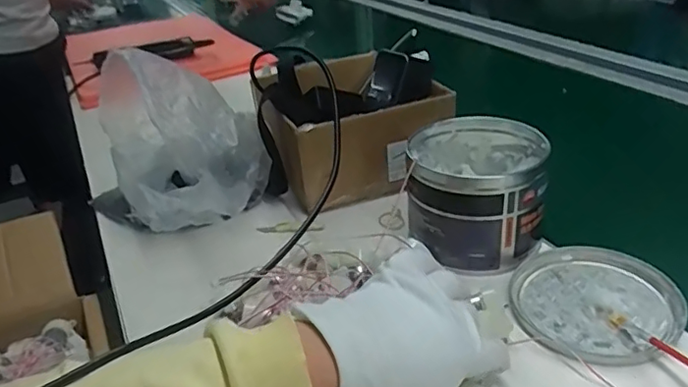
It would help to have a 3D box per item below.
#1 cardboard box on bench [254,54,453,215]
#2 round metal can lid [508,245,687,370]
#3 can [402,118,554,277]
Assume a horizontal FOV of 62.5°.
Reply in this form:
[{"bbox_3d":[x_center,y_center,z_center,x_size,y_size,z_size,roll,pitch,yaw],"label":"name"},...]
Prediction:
[{"bbox_3d":[0.007,-0.086,0.694,0.194,0.121,0.183,-15,31,-13],"label":"cardboard box on bench"},{"bbox_3d":[0.208,0.087,0.472,0.131,0.011,0.137,-6,30,3],"label":"round metal can lid"},{"bbox_3d":[0.128,-0.001,0.549,0.123,0.103,0.136,0,30,13],"label":"can"}]

